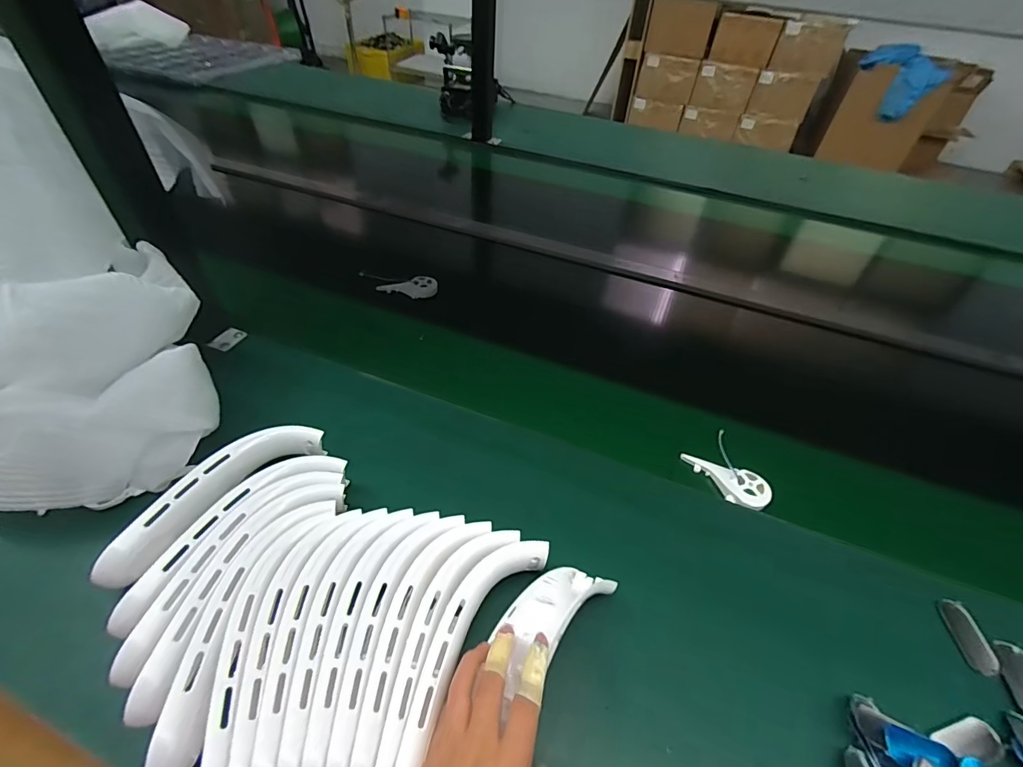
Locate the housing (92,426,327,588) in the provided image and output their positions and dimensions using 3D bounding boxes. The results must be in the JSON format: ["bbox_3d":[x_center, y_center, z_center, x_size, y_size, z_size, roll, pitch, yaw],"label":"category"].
[{"bbox_3d":[-0.273,0.102,0.424,0.056,0.034,0.195,27,49,20],"label":"housing"}]

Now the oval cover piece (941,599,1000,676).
[{"bbox_3d":[0.405,0.222,0.402,0.025,0.005,0.059,5,45,1],"label":"oval cover piece"}]

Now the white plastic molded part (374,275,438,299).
[{"bbox_3d":[-0.165,-0.152,0.729,0.094,0.028,0.029,-4,46,-9],"label":"white plastic molded part"}]

